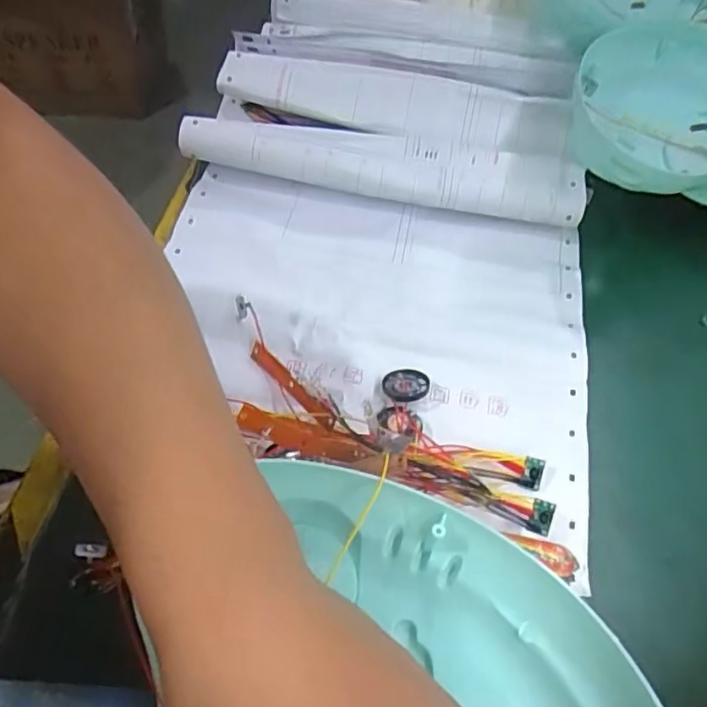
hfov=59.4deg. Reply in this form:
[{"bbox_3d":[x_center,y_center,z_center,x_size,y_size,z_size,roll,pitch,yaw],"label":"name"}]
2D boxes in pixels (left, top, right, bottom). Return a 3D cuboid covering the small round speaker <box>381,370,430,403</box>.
[{"bbox_3d":[0.031,0.019,0.364,0.028,0.004,0.026,-5,43,5],"label":"small round speaker"}]

